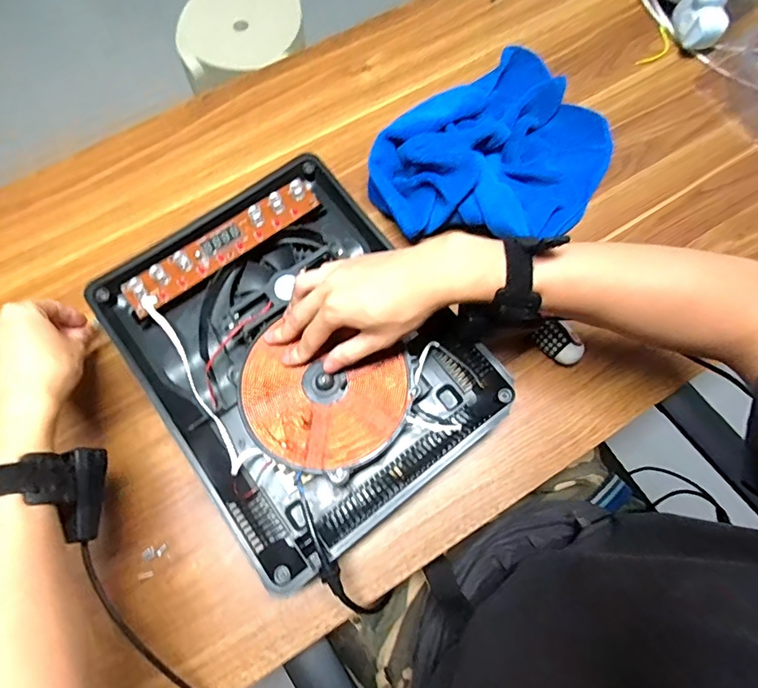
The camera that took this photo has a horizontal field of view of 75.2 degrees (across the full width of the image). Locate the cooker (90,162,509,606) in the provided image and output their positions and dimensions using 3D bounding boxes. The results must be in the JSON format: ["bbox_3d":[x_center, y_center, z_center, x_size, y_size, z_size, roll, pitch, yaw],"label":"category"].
[{"bbox_3d":[-0.076,0.003,0.479,0.267,0.053,0.343,-36,76,-11],"label":"cooker"}]

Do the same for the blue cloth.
[{"bbox_3d":[0.146,-0.215,0.551,0.203,0.077,0.298,42,76,12],"label":"blue cloth"}]

